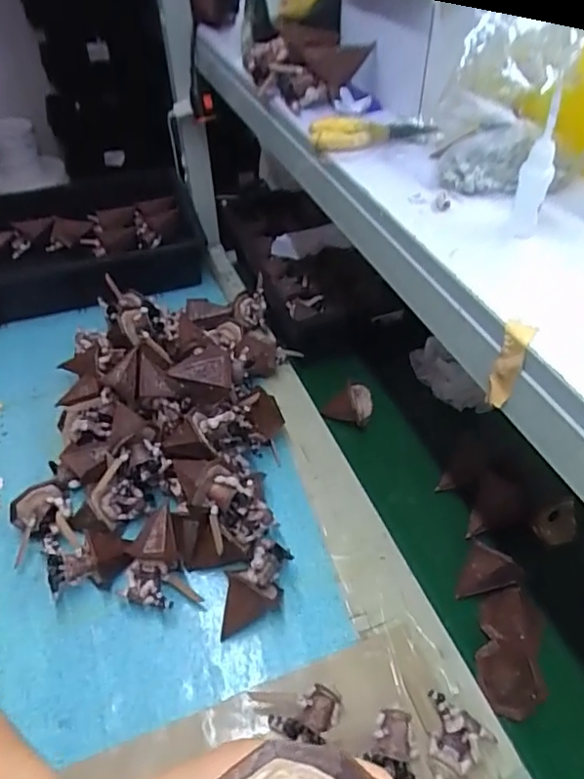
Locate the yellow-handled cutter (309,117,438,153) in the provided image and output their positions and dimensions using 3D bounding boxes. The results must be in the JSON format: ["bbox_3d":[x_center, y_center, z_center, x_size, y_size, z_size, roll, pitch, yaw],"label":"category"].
[{"bbox_3d":[0.075,-0.248,0.543,0.110,0.018,0.041,-9,46,-8],"label":"yellow-handled cutter"}]

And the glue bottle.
[{"bbox_3d":[0.175,-0.156,0.398,0.018,0.094,0.022,-3,45,-1],"label":"glue bottle"}]

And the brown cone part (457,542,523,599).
[{"bbox_3d":[0.208,0.196,0.592,0.054,0.055,0.046,20,50,20],"label":"brown cone part"}]

